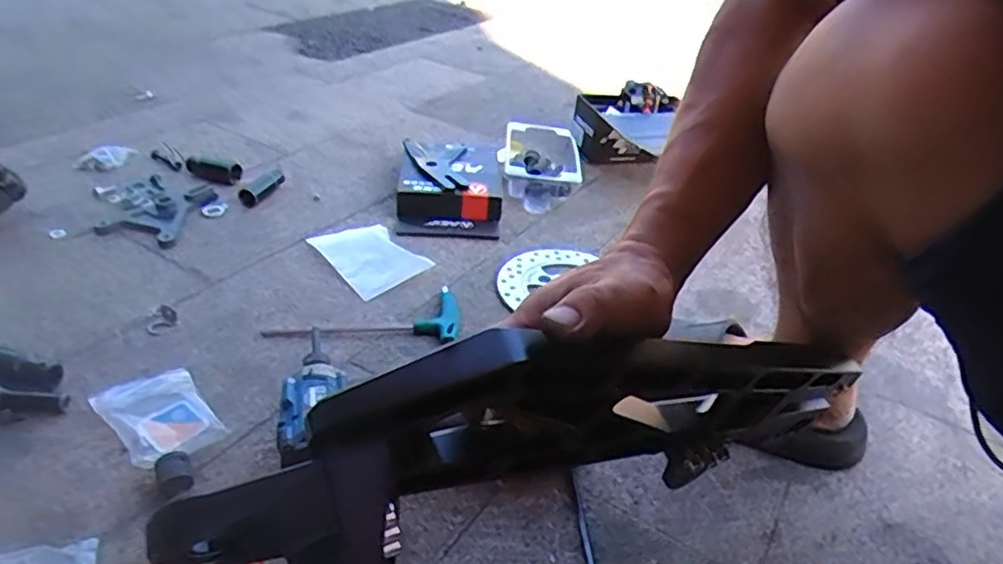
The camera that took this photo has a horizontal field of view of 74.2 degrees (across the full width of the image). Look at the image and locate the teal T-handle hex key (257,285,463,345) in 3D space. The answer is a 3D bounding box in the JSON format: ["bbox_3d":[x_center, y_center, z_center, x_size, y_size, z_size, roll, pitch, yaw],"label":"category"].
[{"bbox_3d":[-0.143,0.034,0.700,0.195,0.012,0.094,1,34,-9],"label":"teal T-handle hex key"}]

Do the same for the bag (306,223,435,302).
[{"bbox_3d":[-0.157,-0.038,0.794,0.096,0.023,0.134,-24,45,-37],"label":"bag"}]

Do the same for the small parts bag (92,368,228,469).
[{"bbox_3d":[-0.287,0.112,0.560,0.099,0.015,0.072,32,41,32],"label":"small parts bag"}]

